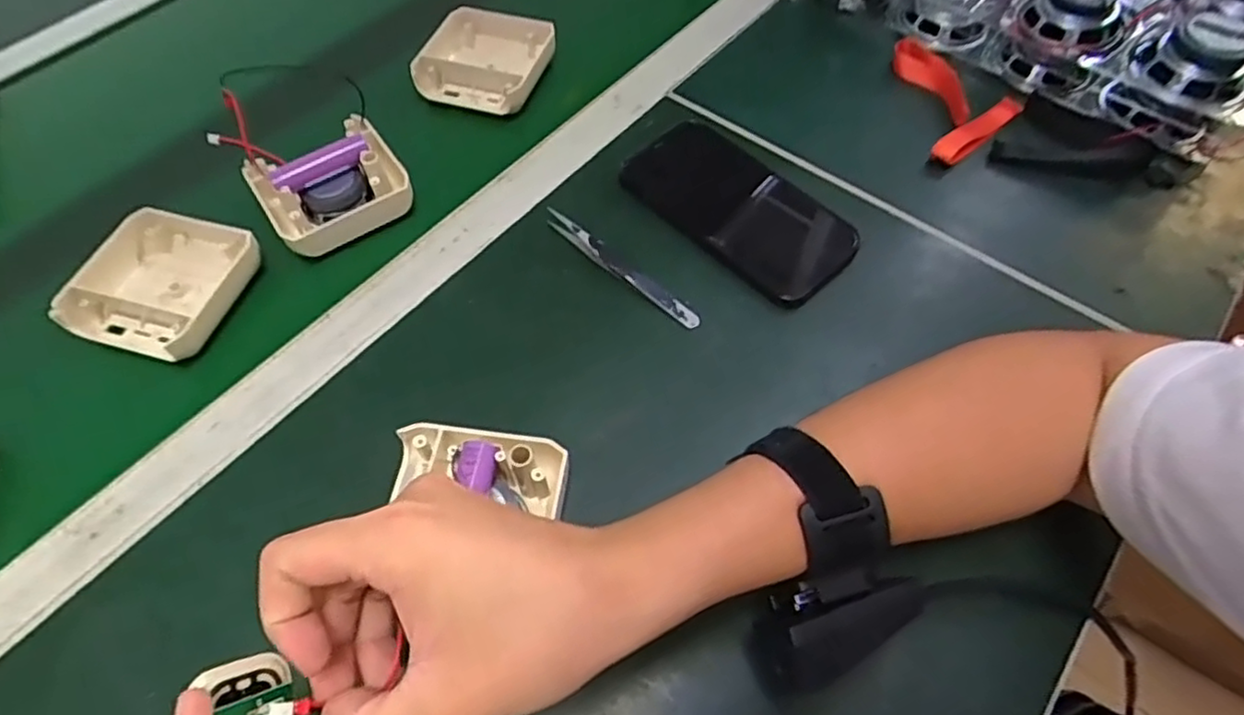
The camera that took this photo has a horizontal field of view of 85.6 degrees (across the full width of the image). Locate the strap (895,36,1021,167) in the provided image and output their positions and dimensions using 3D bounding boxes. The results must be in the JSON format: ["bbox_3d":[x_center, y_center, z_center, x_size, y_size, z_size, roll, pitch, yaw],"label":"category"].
[{"bbox_3d":[0.236,-0.198,0.511,0.107,0.017,0.100,40,68,22],"label":"strap"}]

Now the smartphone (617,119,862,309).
[{"bbox_3d":[0.081,-0.105,0.459,0.157,0.015,0.080,39,66,22],"label":"smartphone"}]

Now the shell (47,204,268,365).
[{"bbox_3d":[-0.292,-0.048,0.427,0.095,0.024,0.095,12,59,8],"label":"shell"}]

